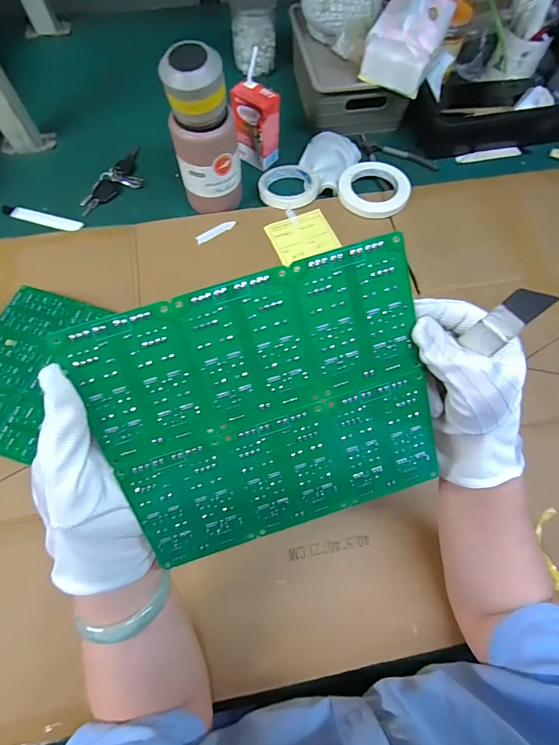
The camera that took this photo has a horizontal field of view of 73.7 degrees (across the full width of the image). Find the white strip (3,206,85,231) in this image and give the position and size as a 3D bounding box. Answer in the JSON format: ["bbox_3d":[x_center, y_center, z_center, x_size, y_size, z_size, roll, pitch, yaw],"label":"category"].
[{"bbox_3d":[-0.386,-0.249,0.601,0.142,0.009,0.028,14,68,5],"label":"white strip"}]

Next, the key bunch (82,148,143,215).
[{"bbox_3d":[-0.268,-0.325,0.632,0.068,0.016,0.165,25,69,9],"label":"key bunch"}]

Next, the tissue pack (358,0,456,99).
[{"bbox_3d":[0.202,-0.524,0.564,0.097,0.112,0.137,28,70,10],"label":"tissue pack"}]

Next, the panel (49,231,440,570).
[{"bbox_3d":[-0.005,0.028,0.240,0.202,0.004,0.171,-18,109,-3],"label":"panel"}]

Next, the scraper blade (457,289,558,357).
[{"bbox_3d":[0.129,-0.029,0.213,0.004,0.051,0.018,-32,72,-30],"label":"scraper blade"}]

